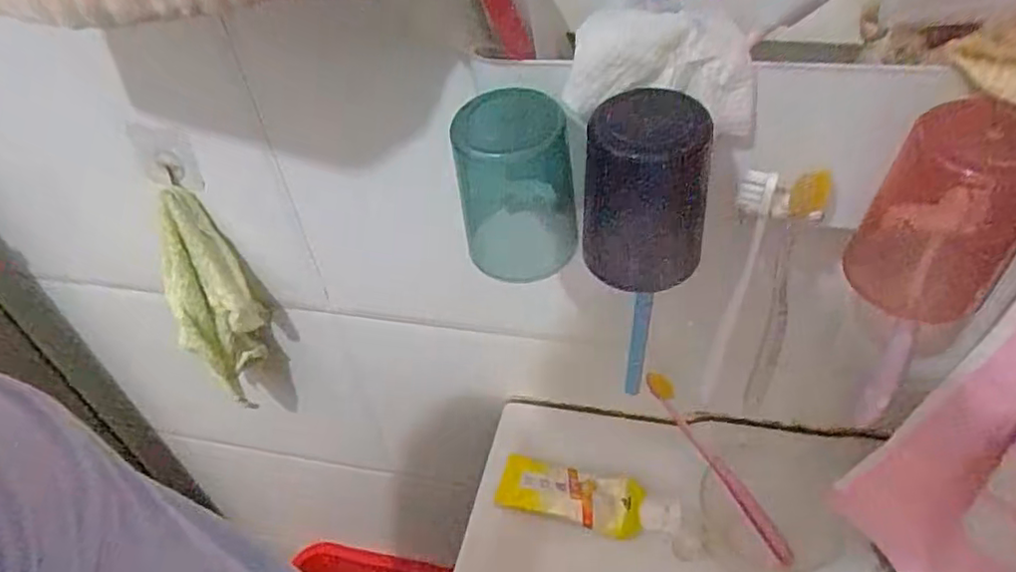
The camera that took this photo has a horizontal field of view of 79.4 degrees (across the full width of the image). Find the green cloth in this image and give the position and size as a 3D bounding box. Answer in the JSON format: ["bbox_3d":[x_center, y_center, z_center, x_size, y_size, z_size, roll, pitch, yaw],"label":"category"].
[{"bbox_3d":[-0.278,0.021,0.586,0.074,0.213,0.061,-20,43,-15],"label":"green cloth"}]

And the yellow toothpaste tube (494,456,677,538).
[{"bbox_3d":[0.070,0.189,0.543,0.155,0.022,0.047,6,43,14],"label":"yellow toothpaste tube"}]

